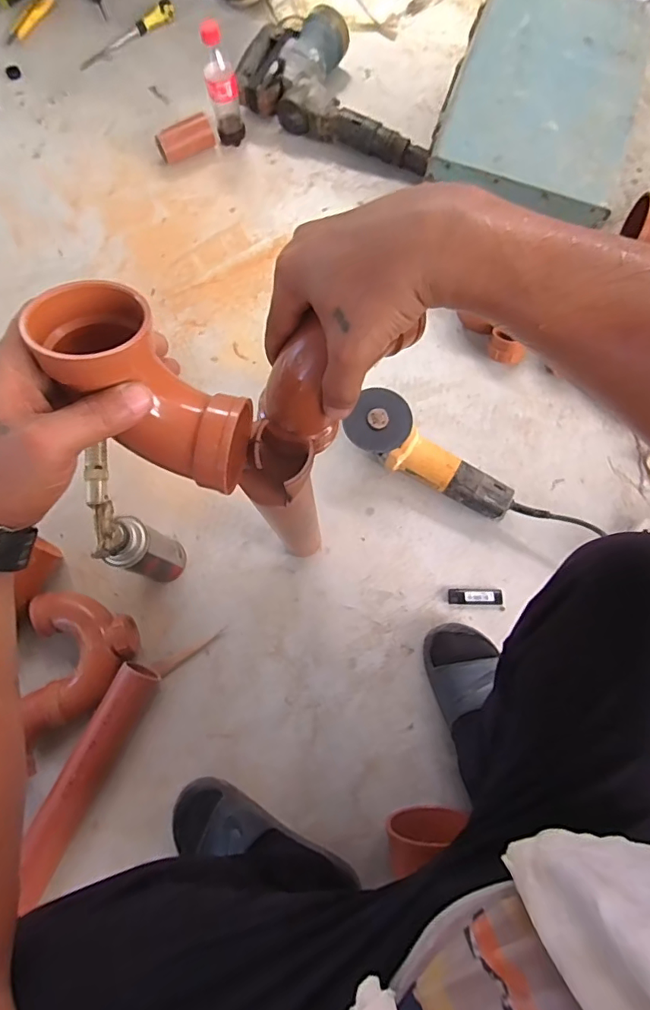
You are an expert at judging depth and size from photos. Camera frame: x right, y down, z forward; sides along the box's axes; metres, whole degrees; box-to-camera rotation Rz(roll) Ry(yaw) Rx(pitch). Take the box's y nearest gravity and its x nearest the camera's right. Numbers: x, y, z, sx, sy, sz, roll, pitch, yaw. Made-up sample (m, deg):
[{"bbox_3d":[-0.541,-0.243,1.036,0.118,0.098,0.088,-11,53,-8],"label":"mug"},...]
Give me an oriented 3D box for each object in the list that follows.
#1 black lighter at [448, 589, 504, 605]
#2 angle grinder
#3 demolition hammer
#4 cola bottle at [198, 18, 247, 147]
[{"bbox_3d":[0.226,0.137,0.738,0.078,0.013,0.023,0,75,2],"label":"black lighter"},{"bbox_3d":[0.158,-0.072,0.751,0.274,0.079,0.097,30,78,9],"label":"angle grinder"},{"bbox_3d":[0.041,-0.813,0.961,0.406,0.088,0.225,21,76,7],"label":"demolition hammer"},{"bbox_3d":[-0.187,-0.762,0.905,0.058,0.180,0.048,-10,75,-1],"label":"cola bottle"}]

